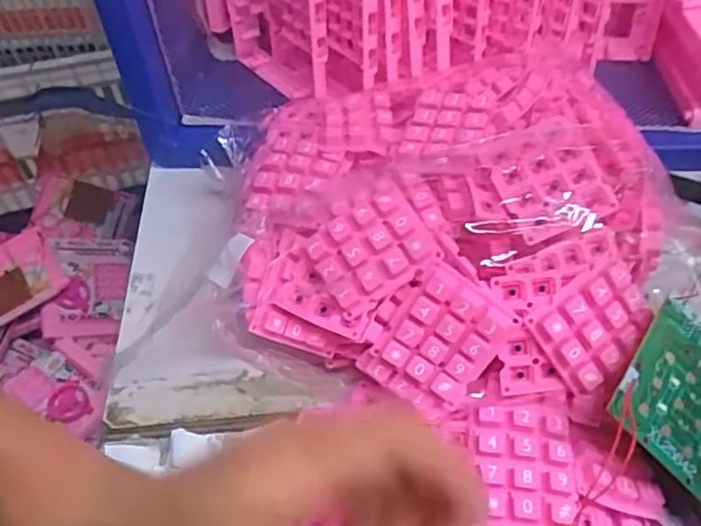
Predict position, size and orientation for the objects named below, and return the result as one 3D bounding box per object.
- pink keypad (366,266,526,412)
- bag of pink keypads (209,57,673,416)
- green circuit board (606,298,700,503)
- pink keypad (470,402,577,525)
[{"bbox_3d":[0.045,0.036,0.304,0.049,0.057,0.011,35,22,6],"label":"pink keypad"},{"bbox_3d":[0.050,-0.032,0.355,0.235,0.082,0.205,20,53,18],"label":"bag of pink keypads"},{"bbox_3d":[0.156,0.063,0.289,0.071,0.004,0.068,41,65,-7],"label":"green circuit board"},{"bbox_3d":[0.081,0.092,0.295,0.046,0.012,0.062,2,50,5],"label":"pink keypad"}]

